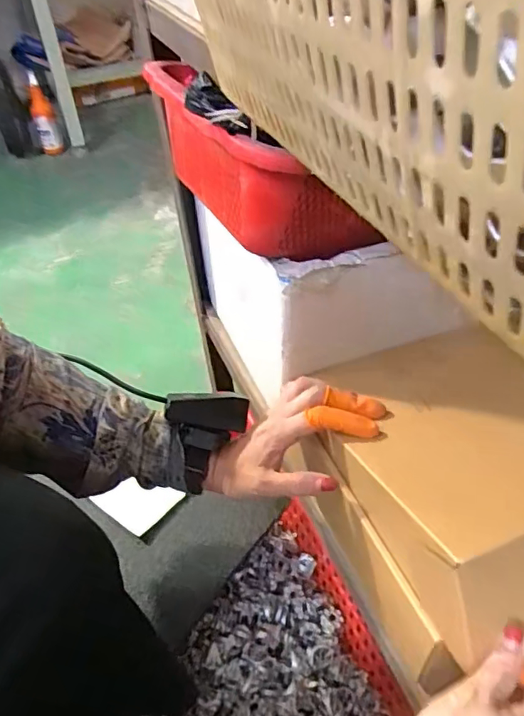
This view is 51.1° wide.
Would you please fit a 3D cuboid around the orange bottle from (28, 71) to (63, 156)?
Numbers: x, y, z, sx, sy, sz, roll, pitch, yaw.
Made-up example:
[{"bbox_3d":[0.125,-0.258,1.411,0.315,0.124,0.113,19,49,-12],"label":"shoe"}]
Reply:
[{"bbox_3d":[-0.667,-0.738,1.679,0.069,0.216,0.078,-21,46,-16],"label":"orange bottle"}]

